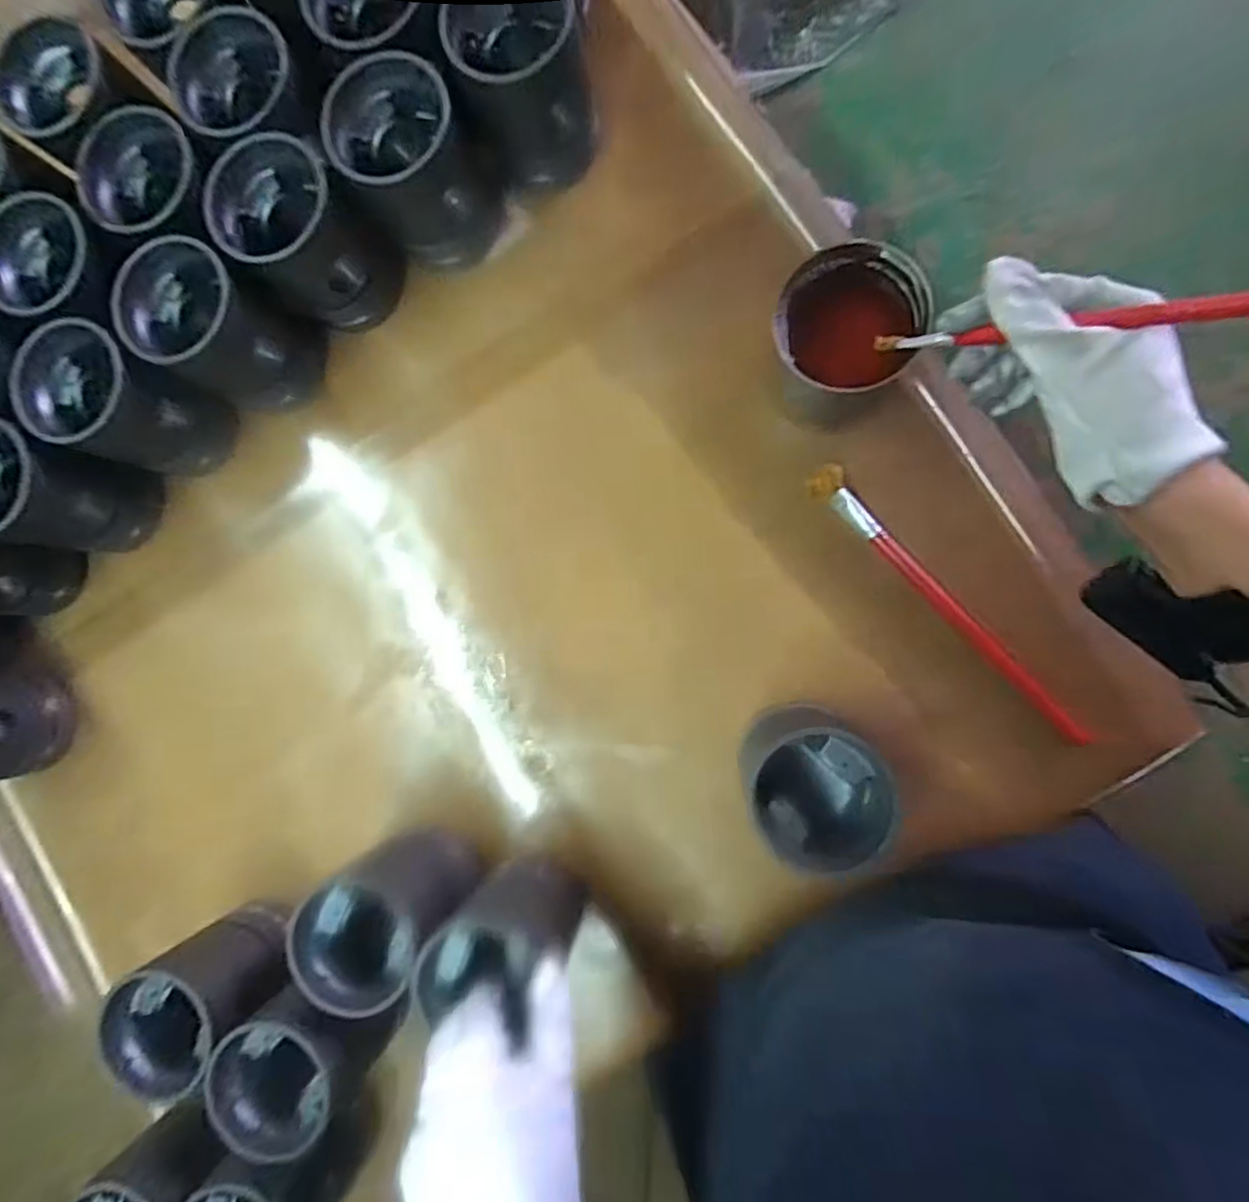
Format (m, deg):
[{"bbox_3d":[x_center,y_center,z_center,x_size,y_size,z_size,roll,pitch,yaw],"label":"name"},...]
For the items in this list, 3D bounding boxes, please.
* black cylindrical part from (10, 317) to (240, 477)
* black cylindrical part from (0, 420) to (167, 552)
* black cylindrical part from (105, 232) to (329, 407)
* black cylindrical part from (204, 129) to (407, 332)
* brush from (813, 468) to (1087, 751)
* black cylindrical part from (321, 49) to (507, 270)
[{"bbox_3d":[-0.397,-0.156,0.497,0.085,0.111,0.087,0,89,8],"label":"black cylindrical part"},{"bbox_3d":[-0.471,-0.090,0.508,0.101,0.106,0.088,7,90,9],"label":"black cylindrical part"},{"bbox_3d":[-0.313,-0.210,0.482,0.086,0.111,0.088,0,89,8],"label":"black cylindrical part"},{"bbox_3d":[-0.244,-0.281,0.479,0.092,0.105,0.087,0,89,8],"label":"black cylindrical part"},{"bbox_3d":[0.241,-0.002,0.449,0.270,0.017,0.030,45,95,7],"label":"brush"},{"bbox_3d":[-0.154,-0.322,0.465,0.088,0.115,0.094,0,89,8],"label":"black cylindrical part"}]

